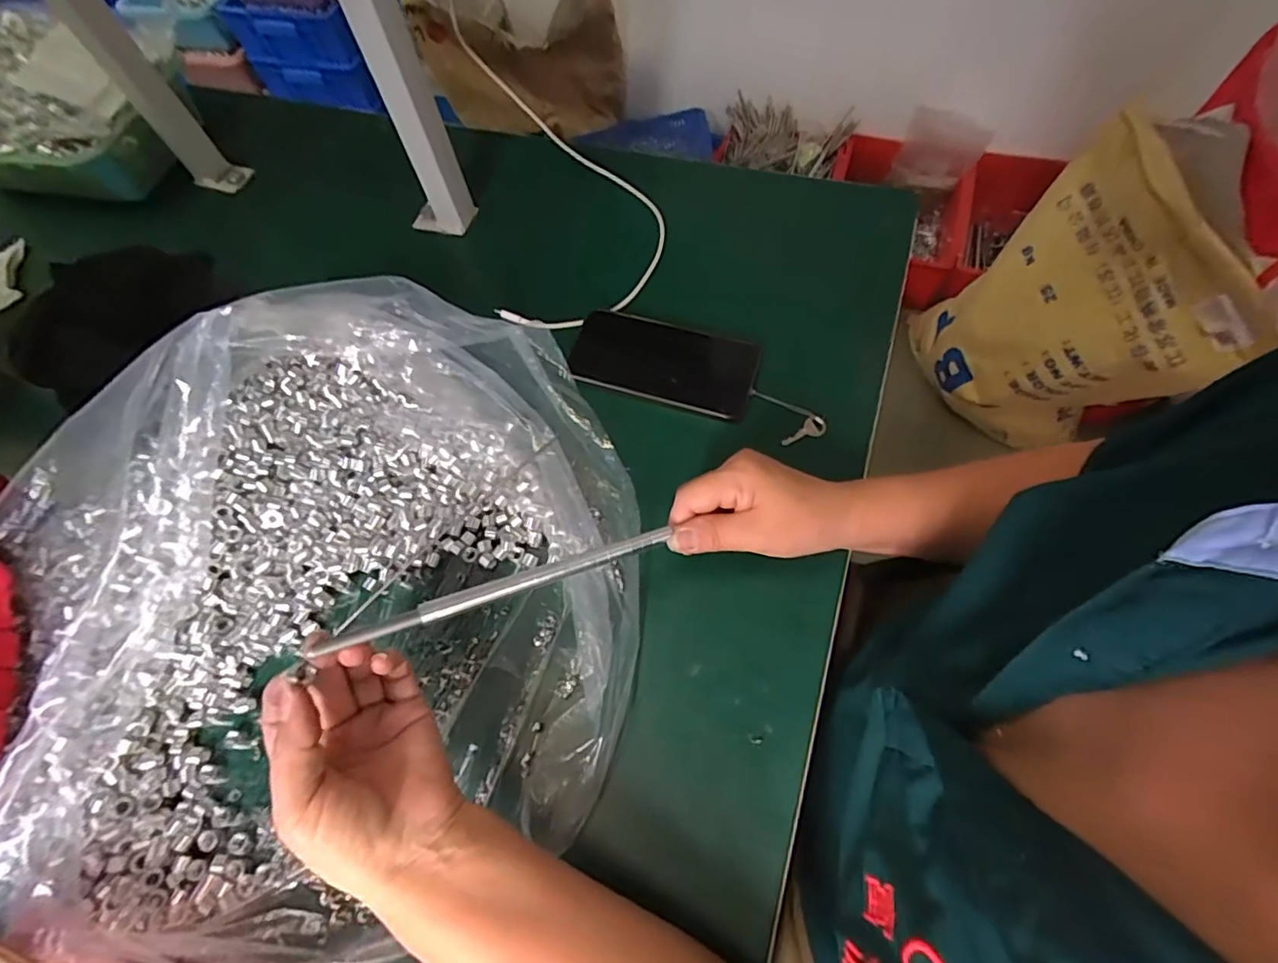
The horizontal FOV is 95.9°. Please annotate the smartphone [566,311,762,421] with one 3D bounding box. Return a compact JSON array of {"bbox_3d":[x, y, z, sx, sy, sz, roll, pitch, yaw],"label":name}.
[{"bbox_3d":[0.020,-0.103,0.505,0.159,0.015,0.078,14,66,11],"label":"smartphone"}]

